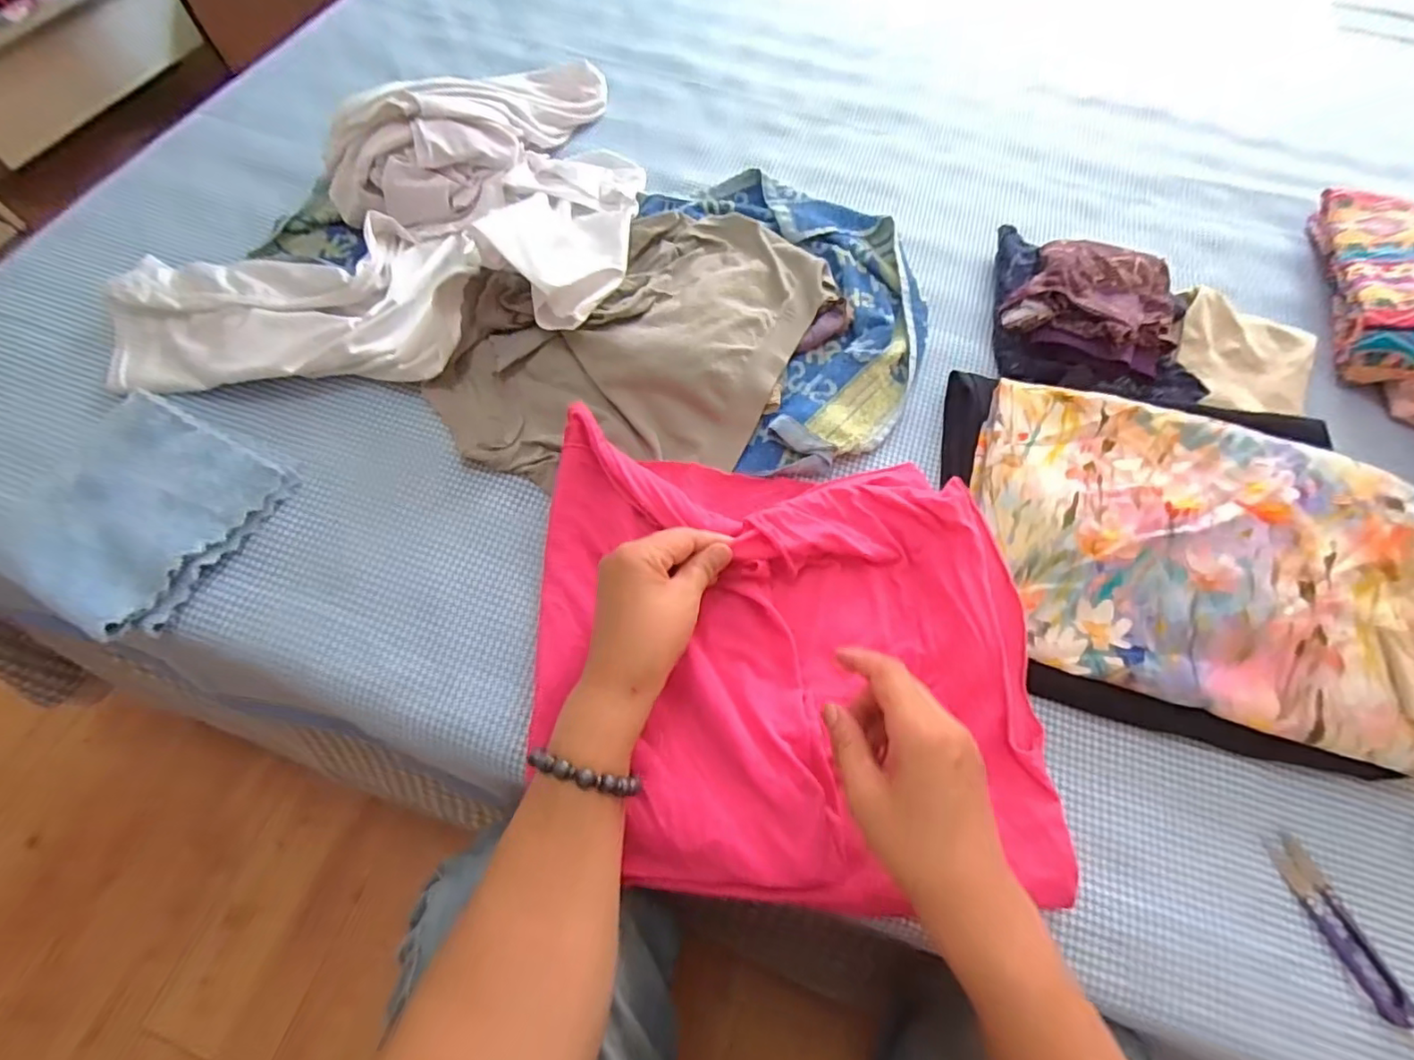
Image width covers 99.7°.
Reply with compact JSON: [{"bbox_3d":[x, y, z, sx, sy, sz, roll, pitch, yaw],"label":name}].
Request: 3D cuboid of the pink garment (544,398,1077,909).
[{"bbox_3d":[0.050,0.078,0.393,0.320,0.043,0.287,3,65,-2],"label":"pink garment"}]

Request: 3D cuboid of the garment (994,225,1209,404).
[{"bbox_3d":[0.344,-0.196,0.529,0.167,0.051,0.180,11,65,2],"label":"garment"}]

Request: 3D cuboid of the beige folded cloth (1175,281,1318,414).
[{"bbox_3d":[0.472,-0.148,0.528,0.107,0.029,0.121,20,65,6],"label":"beige folded cloth"}]

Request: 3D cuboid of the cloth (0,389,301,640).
[{"bbox_3d":[-0.382,-0.013,0.401,0.120,0.027,0.140,26,66,9],"label":"cloth"}]

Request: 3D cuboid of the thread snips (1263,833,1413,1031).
[{"bbox_3d":[0.380,0.237,0.358,0.022,0.009,0.099,-18,67,-11],"label":"thread snips"}]

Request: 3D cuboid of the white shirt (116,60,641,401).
[{"bbox_3d":[-0.273,-0.302,0.522,0.412,0.079,0.396,-2,65,-4],"label":"white shirt"}]

